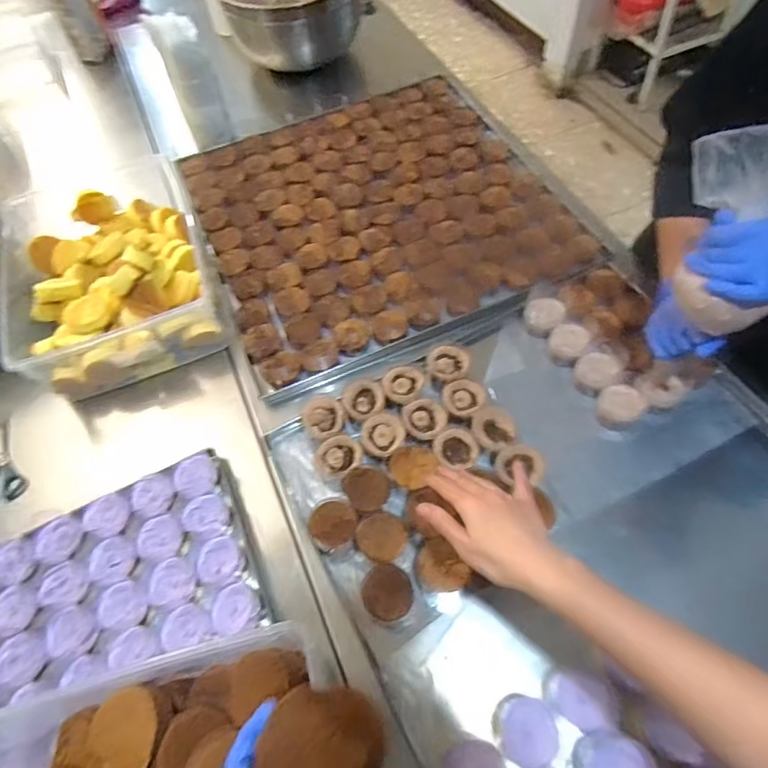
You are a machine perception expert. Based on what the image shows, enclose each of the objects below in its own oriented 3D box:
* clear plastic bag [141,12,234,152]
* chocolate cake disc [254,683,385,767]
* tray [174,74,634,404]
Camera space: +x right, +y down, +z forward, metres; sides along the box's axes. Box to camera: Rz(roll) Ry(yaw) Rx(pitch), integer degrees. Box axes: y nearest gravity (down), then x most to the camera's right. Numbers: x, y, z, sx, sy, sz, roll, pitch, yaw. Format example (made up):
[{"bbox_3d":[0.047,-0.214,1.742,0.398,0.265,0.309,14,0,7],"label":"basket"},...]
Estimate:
[{"bbox_3d":[-0.357,-0.560,0.970,0.085,0.204,0.076,-17,60,-6],"label":"clear plastic bag"},{"bbox_3d":[-0.036,0.213,0.303,0.068,0.016,0.060,5,61,4],"label":"chocolate cake disc"},{"bbox_3d":[-0.009,-0.317,0.929,0.610,0.041,0.585,-21,62,-11],"label":"tray"}]

